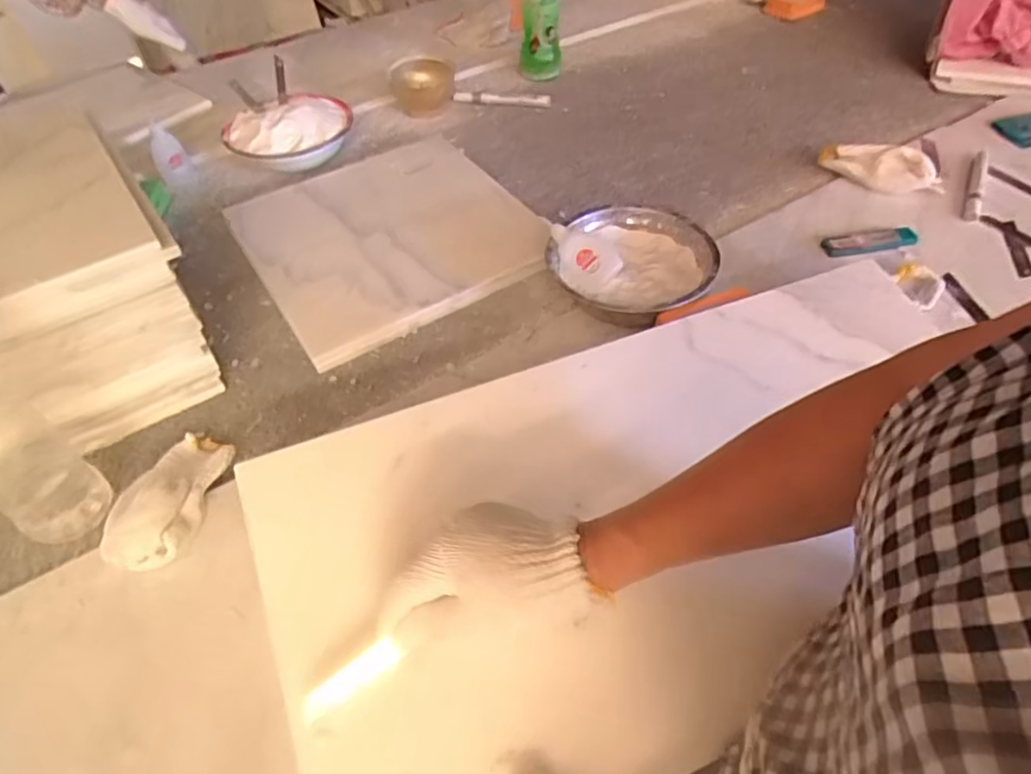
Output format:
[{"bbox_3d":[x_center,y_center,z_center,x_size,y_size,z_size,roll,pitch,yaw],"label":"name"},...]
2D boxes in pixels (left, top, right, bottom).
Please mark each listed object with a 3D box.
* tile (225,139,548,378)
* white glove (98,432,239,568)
[{"bbox_3d":[-0.158,-0.199,0.748,0.300,0.024,0.348,-27,54,-18],"label":"tile"},{"bbox_3d":[-0.271,0.083,0.502,0.055,0.033,0.124,6,51,8],"label":"white glove"}]

